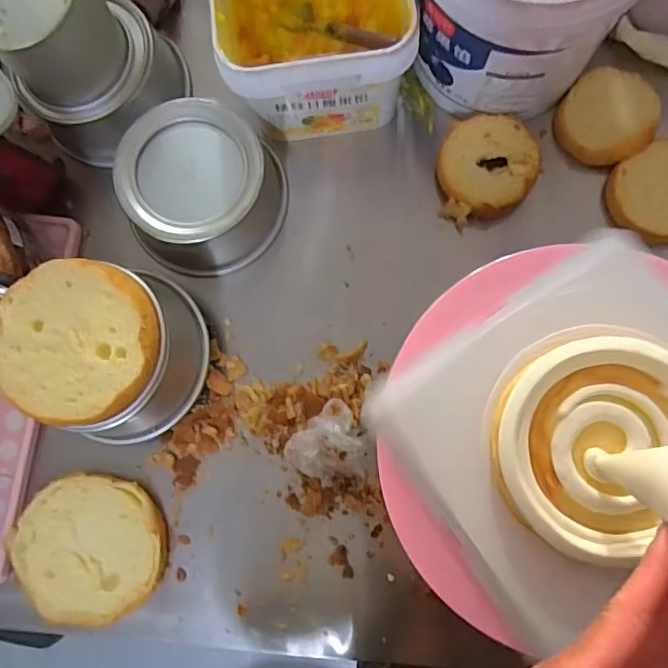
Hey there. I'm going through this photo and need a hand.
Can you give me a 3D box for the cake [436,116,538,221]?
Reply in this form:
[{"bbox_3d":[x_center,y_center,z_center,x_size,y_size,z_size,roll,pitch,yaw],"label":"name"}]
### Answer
[{"bbox_3d":[0.148,-0.162,0.566,0.092,0.029,0.100,-1,81,5],"label":"cake"}]

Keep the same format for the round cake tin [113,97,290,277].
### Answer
[{"bbox_3d":[-0.127,-0.136,0.558,0.135,0.084,0.142,-1,81,5],"label":"round cake tin"}]

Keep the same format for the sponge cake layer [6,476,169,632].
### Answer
[{"bbox_3d":[-0.227,0.198,0.544,0.132,0.028,0.136,-1,81,5],"label":"sponge cake layer"}]

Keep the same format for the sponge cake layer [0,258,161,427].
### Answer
[{"bbox_3d":[-0.206,0.004,0.458,0.129,0.019,0.121,-1,81,5],"label":"sponge cake layer"}]

